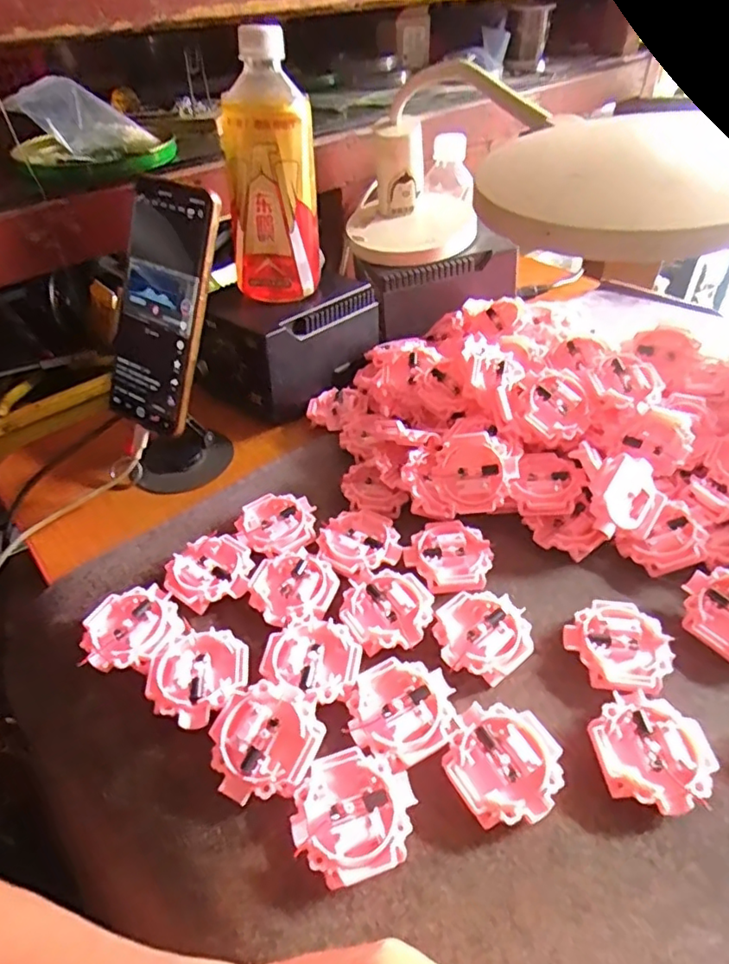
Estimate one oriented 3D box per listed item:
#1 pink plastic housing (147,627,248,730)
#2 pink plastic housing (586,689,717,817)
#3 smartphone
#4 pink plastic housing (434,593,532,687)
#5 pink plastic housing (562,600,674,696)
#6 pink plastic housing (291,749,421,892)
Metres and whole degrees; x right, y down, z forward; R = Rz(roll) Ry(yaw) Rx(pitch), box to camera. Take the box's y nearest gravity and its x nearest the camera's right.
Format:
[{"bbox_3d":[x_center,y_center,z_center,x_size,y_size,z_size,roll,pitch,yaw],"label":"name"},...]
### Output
[{"bbox_3d":[-0.090,0.107,0.317,0.050,0.015,0.053,-6,43,-4],"label":"pink plastic housing"},{"bbox_3d":[0.139,0.132,0.282,0.051,0.016,0.053,-1,43,1],"label":"pink plastic housing"},{"bbox_3d":[-0.144,-0.120,0.400,0.082,0.162,0.013,23,17,29],"label":"smartphone"},{"bbox_3d":[0.067,0.088,0.332,0.054,0.015,0.050,-29,49,-25],"label":"pink plastic housing"},{"bbox_3d":[0.143,0.094,0.323,0.052,0.015,0.052,-1,43,1],"label":"pink plastic housing"},{"bbox_3d":[-0.005,0.152,0.265,0.054,0.014,0.052,-1,43,1],"label":"pink plastic housing"}]

